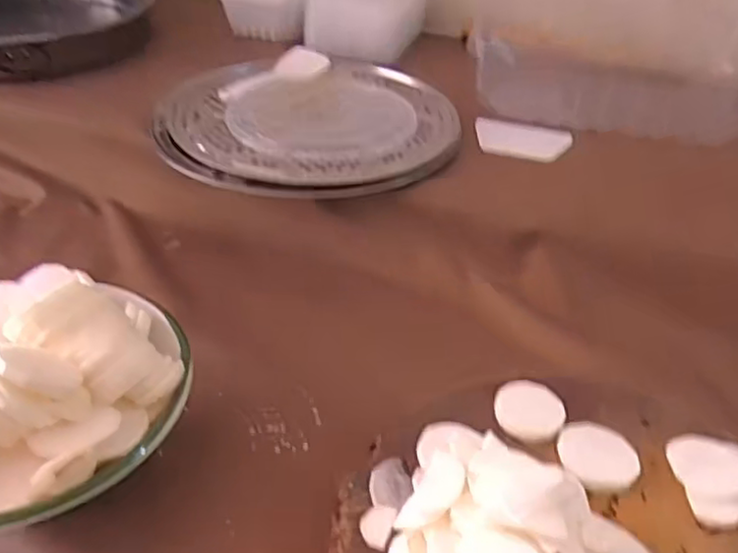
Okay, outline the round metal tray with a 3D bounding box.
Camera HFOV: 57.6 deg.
[{"bbox_3d":[-0.086,-0.210,0.875,0.355,0.033,0.355,2,38,-2],"label":"round metal tray"}]

